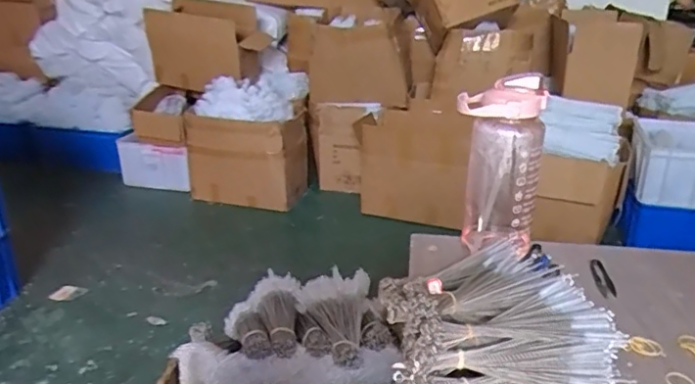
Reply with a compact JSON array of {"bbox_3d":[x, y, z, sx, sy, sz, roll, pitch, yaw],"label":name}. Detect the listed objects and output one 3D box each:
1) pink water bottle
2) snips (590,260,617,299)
[{"bbox_3d":[0.235,-0.034,0.898,0.128,0.266,0.086,8,24,17],"label":"pink water bottle"},{"bbox_3d":[0.392,0.132,0.873,0.027,0.009,0.103,4,23,9],"label":"snips"}]

